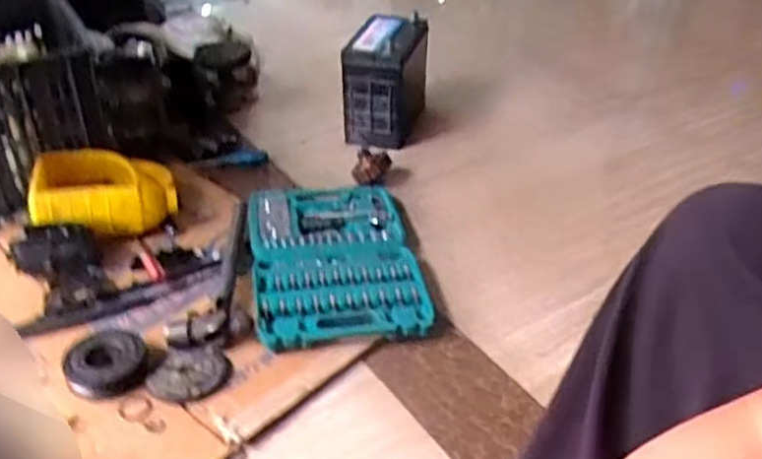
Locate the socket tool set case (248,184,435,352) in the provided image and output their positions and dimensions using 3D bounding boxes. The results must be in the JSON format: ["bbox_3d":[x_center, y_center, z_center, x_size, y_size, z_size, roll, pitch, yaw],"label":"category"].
[{"bbox_3d":[-0.075,0.045,1.191,0.259,0.043,0.391,-6,35,-9],"label":"socket tool set case"}]

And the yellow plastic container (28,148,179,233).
[{"bbox_3d":[-0.461,-0.061,1.228,0.226,0.097,0.180,-10,36,-14],"label":"yellow plastic container"}]

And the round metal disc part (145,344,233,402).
[{"bbox_3d":[-0.256,0.187,0.989,0.099,0.015,0.105,0,35,0],"label":"round metal disc part"}]

